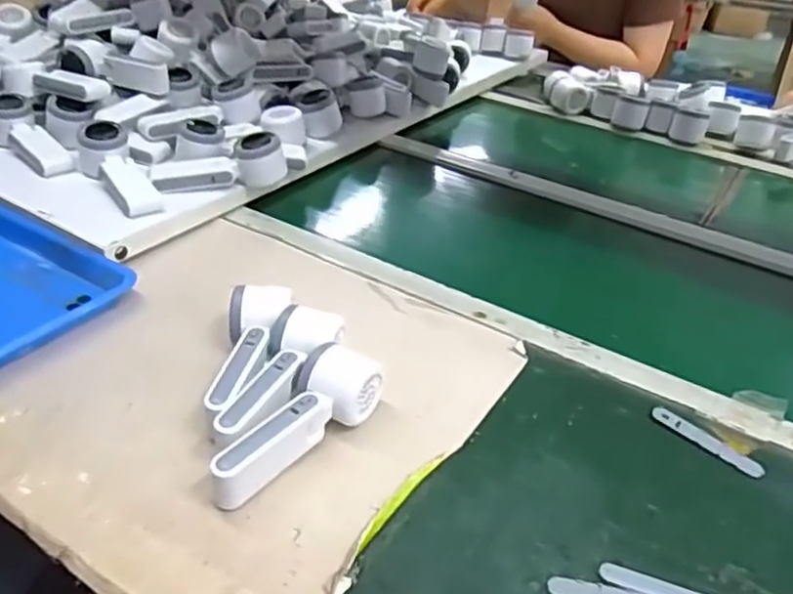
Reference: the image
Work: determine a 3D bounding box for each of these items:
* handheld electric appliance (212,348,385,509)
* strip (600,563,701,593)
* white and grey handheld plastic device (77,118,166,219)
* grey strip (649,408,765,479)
[{"bbox_3d":[-0.083,0.093,0.542,0.056,0.053,0.164,30,40,33],"label":"handheld electric appliance"},{"bbox_3d":[0.188,0.202,0.465,0.094,0.004,0.018,15,34,14],"label":"strip"},{"bbox_3d":[-0.333,-0.150,0.828,0.060,0.046,0.171,-21,55,-35],"label":"white and grey handheld plastic device"},{"bbox_3d":[0.266,0.122,0.586,0.096,0.004,0.018,31,40,33],"label":"grey strip"}]

